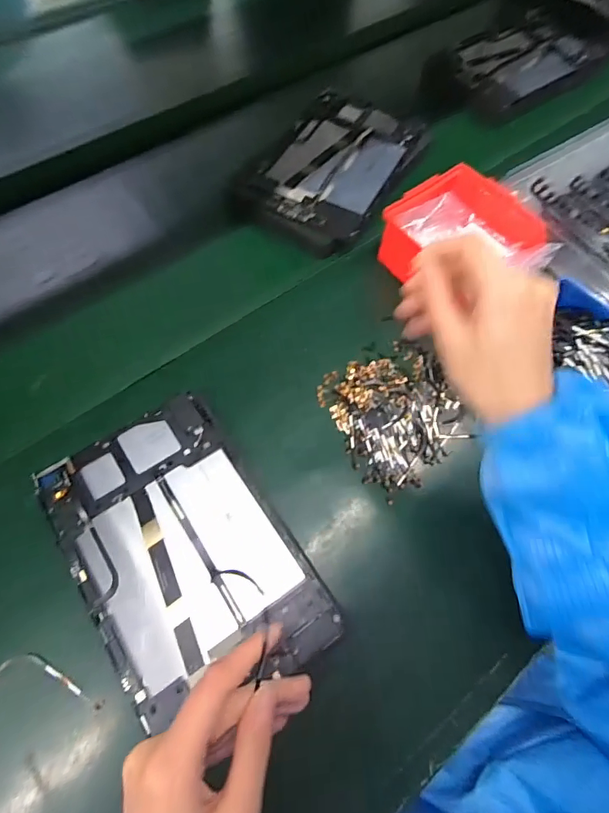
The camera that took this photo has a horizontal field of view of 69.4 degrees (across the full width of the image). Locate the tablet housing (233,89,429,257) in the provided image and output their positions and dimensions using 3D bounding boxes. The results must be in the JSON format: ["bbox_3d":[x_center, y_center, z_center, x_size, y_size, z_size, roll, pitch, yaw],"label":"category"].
[{"bbox_3d":[0.033,-0.299,0.553,0.160,0.020,0.251,29,68,12],"label":"tablet housing"}]

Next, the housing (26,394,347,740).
[{"bbox_3d":[-0.096,0.111,0.347,0.148,0.013,0.231,-32,70,-14],"label":"housing"}]

